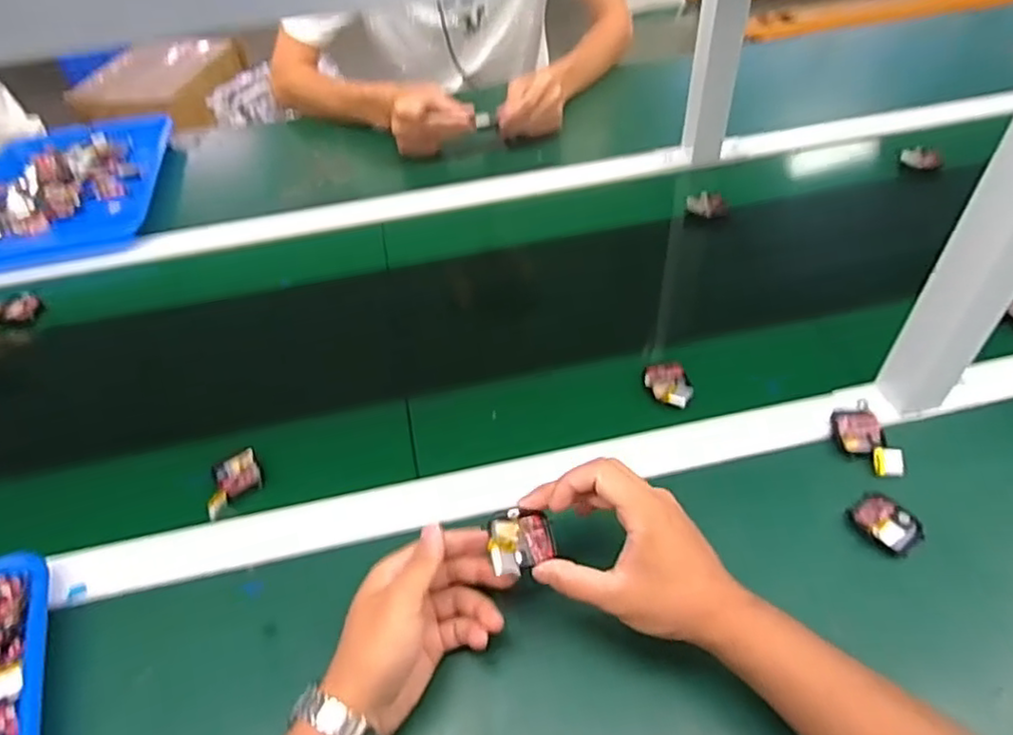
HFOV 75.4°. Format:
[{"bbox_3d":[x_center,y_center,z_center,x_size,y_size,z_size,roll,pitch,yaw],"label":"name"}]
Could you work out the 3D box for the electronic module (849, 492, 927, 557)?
[{"bbox_3d":[0.287,0.119,0.497,0.036,0.014,0.046,-28,52,-21],"label":"electronic module"}]

